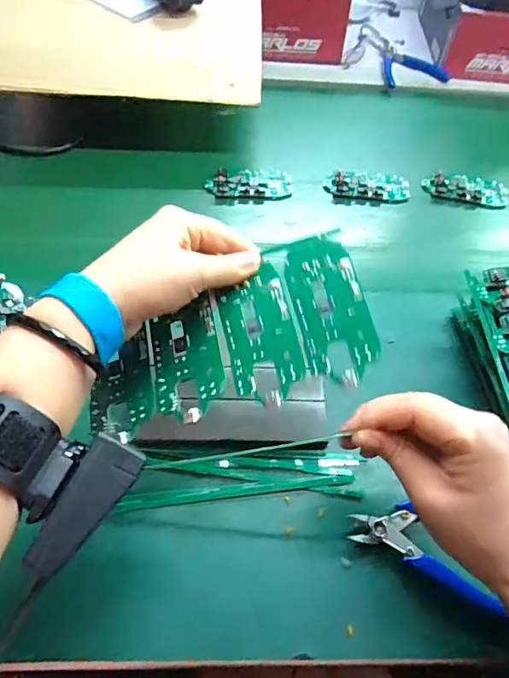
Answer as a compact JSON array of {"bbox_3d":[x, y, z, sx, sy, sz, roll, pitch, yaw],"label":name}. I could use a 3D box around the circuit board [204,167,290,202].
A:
[{"bbox_3d":[-0.006,-0.183,0.572,0.098,0.015,0.048,-8,57,-10],"label":"circuit board"}]

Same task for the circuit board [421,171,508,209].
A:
[{"bbox_3d":[0.258,-0.181,0.596,0.101,0.012,0.047,7,56,0],"label":"circuit board"}]

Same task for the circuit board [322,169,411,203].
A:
[{"bbox_3d":[0.134,-0.185,0.586,0.101,0.013,0.048,6,56,-1],"label":"circuit board"}]

